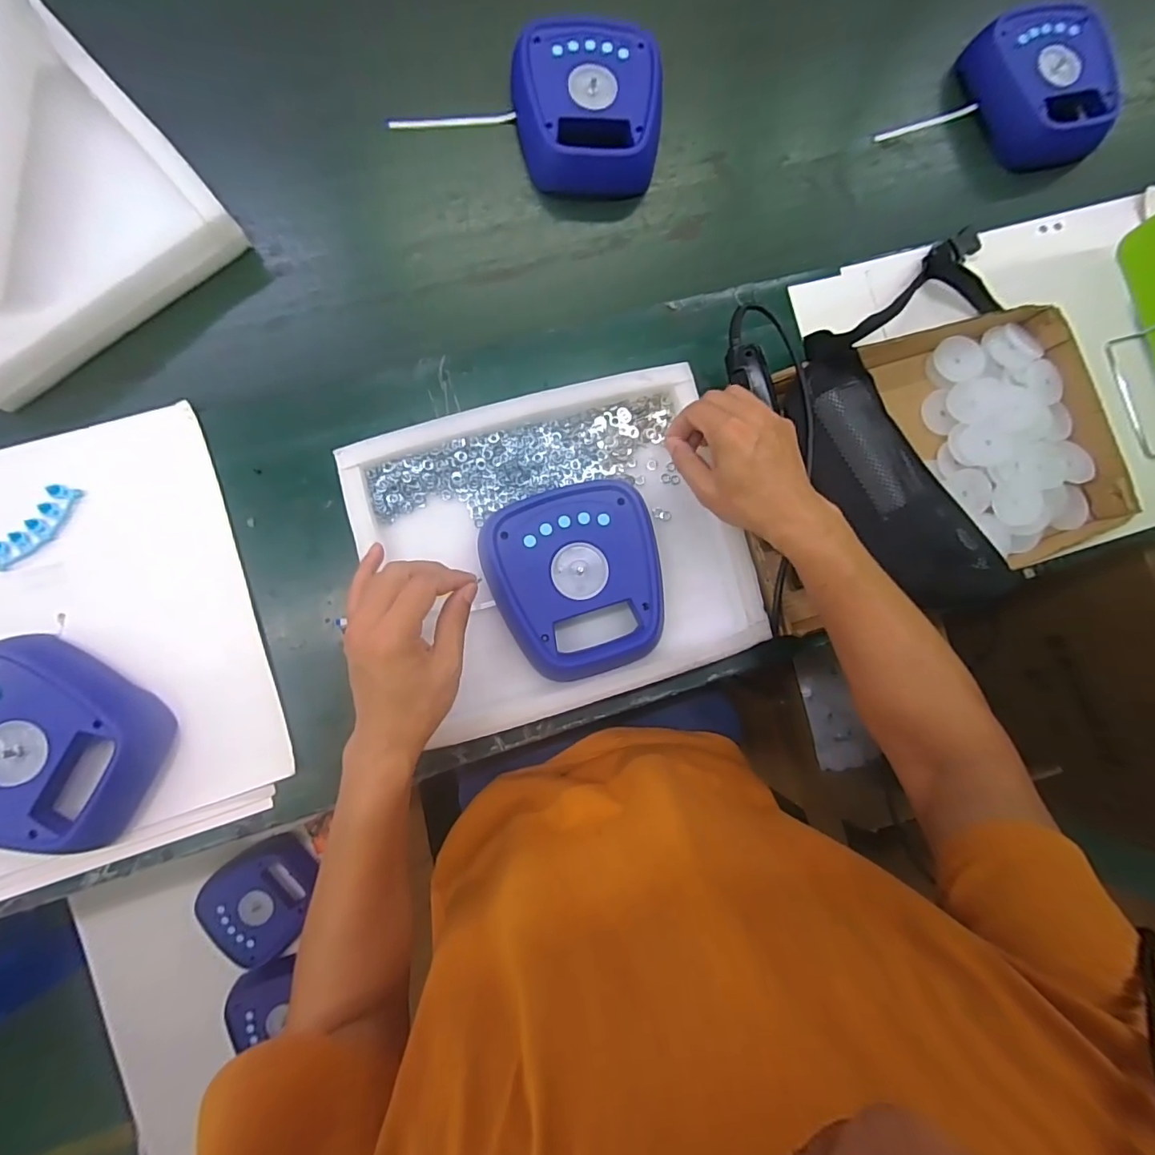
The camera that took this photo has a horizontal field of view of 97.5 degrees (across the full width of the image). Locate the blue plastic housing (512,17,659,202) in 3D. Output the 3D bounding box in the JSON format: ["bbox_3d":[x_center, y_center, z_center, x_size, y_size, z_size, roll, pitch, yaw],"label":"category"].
[{"bbox_3d":[0.010,-0.514,0.547,0.160,0.049,0.176,-7,86,-6],"label":"blue plastic housing"}]

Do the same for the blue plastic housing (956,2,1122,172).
[{"bbox_3d":[0.554,-0.578,0.600,0.142,0.057,0.180,-23,88,-6],"label":"blue plastic housing"}]

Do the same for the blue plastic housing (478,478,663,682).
[{"bbox_3d":[0.001,0.004,0.476,0.154,0.035,0.171,-16,87,-8],"label":"blue plastic housing"}]

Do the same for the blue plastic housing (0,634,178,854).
[{"bbox_3d":[-0.458,0.147,0.438,0.170,0.046,0.155,26,84,-3],"label":"blue plastic housing"}]

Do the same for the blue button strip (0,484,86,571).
[{"bbox_3d":[-0.505,-0.046,0.476,0.028,0.020,0.090,41,83,-1],"label":"blue button strip"}]

